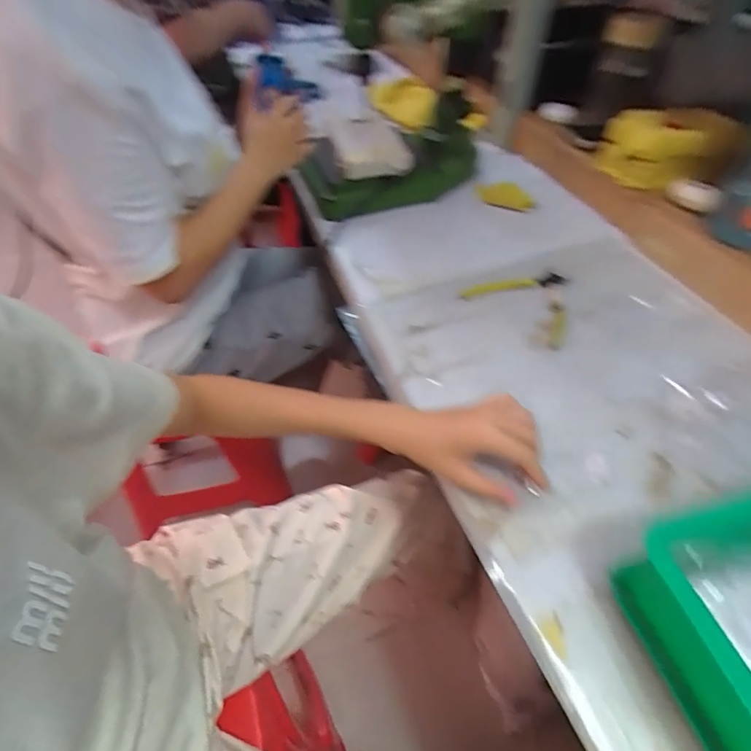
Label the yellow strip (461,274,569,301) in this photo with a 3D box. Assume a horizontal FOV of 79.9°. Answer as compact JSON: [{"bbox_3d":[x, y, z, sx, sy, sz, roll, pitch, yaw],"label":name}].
[{"bbox_3d":[0.182,-0.117,0.578,0.147,0.016,0.019,-14,47,-11],"label":"yellow strip"}]

